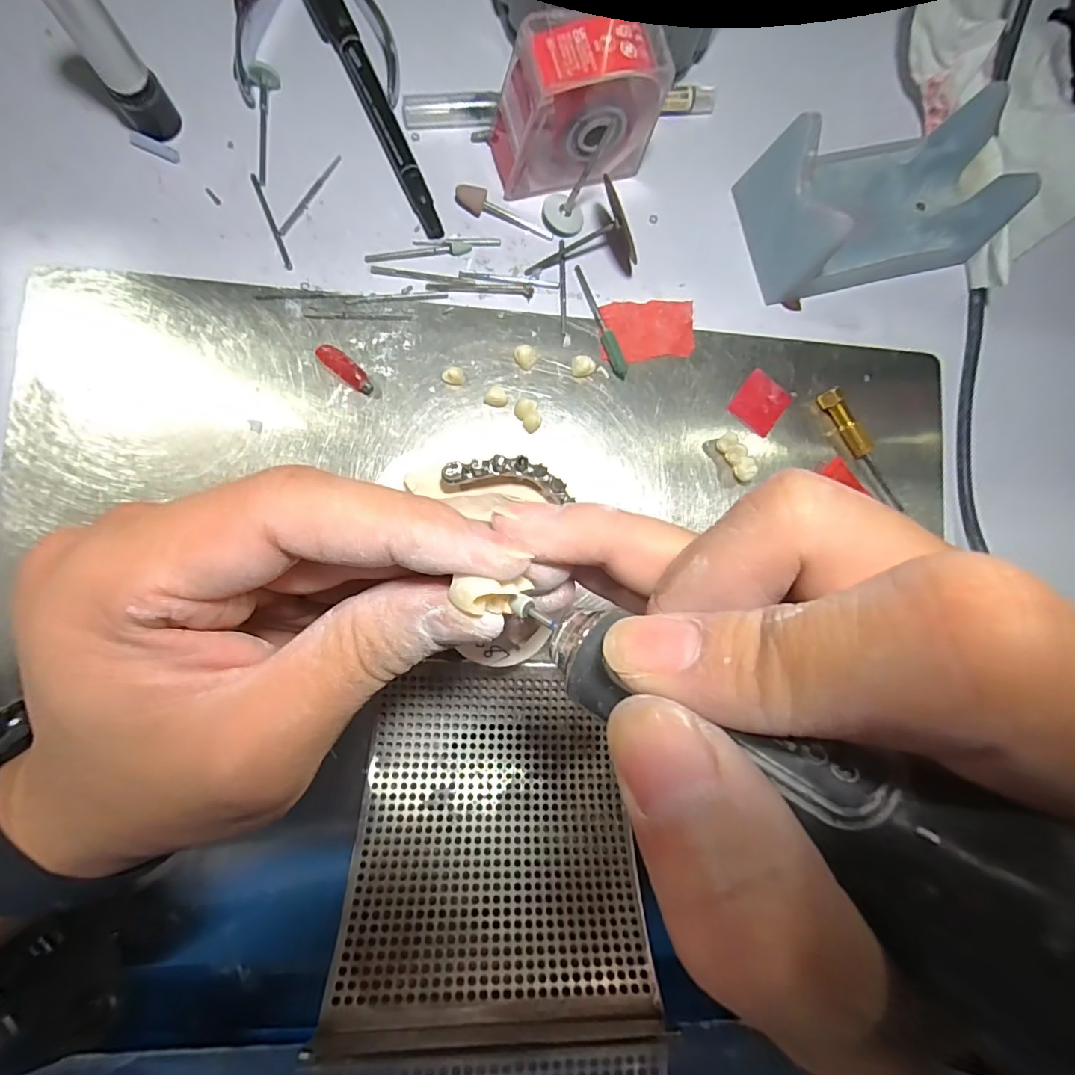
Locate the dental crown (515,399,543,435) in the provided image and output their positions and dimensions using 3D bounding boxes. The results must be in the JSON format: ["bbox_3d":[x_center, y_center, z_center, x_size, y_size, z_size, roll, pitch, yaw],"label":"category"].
[{"bbox_3d":[-0.003,-0.052,0.218,0.009,0.008,0.013,-37,90,-7],"label":"dental crown"}]

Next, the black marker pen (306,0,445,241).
[{"bbox_3d":[-0.072,-0.193,0.222,0.013,0.008,0.135,-27,88,-7],"label":"black marker pen"}]

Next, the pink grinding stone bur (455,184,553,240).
[{"bbox_3d":[-0.014,-0.143,0.226,0.044,0.007,0.008,18,84,-4],"label":"pink grinding stone bur"}]

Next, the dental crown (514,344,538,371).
[{"bbox_3d":[-0.005,-0.077,0.221,0.009,0.007,0.009,8,85,-5],"label":"dental crown"}]

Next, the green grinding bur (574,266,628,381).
[{"bbox_3d":[0.028,-0.096,0.226,0.006,0.006,0.054,-19,88,-7],"label":"green grinding bur"}]

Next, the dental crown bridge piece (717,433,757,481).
[{"bbox_3d":[0.087,-0.035,0.226,0.009,0.010,0.022,-29,89,-7],"label":"dental crown bridge piece"}]

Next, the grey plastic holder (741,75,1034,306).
[{"bbox_3d":[0.151,-0.151,0.225,0.103,0.040,0.060,-15,87,-7],"label":"grey plastic holder"}]

